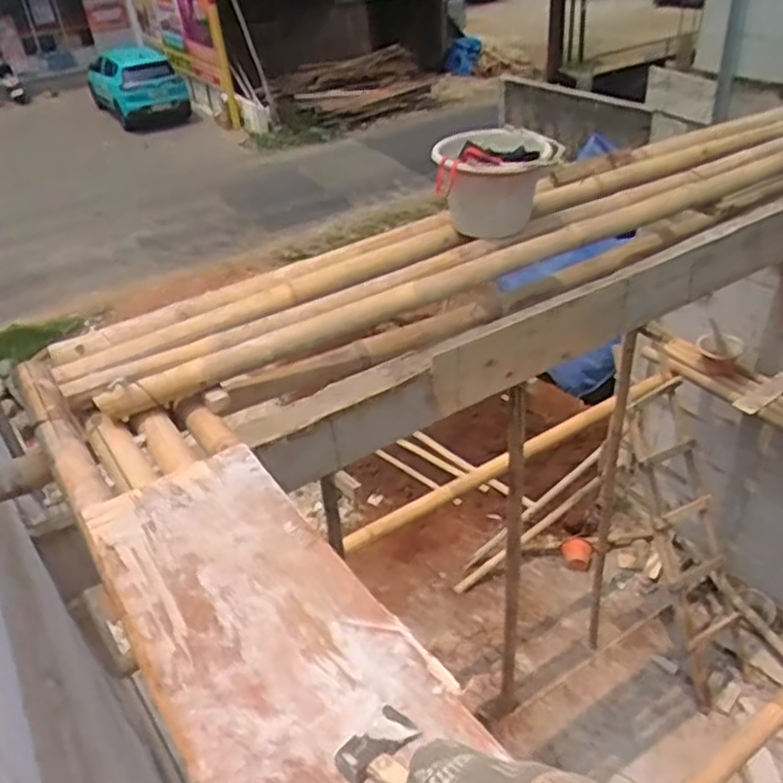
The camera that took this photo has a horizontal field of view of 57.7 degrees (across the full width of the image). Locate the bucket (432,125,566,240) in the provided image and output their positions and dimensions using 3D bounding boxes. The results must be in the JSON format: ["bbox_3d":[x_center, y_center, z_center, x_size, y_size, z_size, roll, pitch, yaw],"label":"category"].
[{"bbox_3d":[0.251,-0.485,1.724,0.288,0.258,0.288,0,36,8],"label":"bucket"}]

